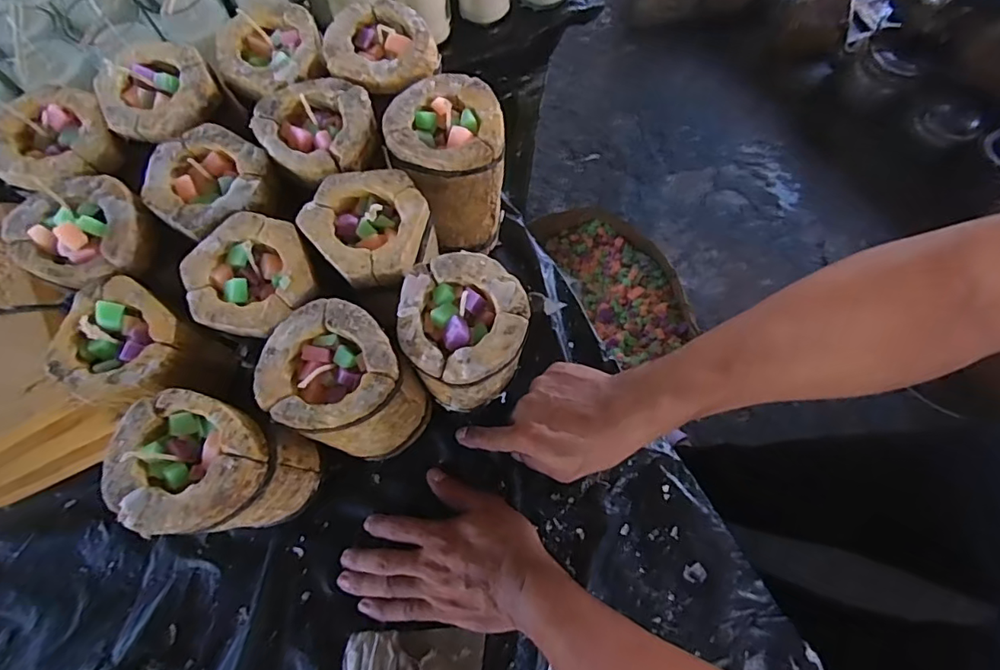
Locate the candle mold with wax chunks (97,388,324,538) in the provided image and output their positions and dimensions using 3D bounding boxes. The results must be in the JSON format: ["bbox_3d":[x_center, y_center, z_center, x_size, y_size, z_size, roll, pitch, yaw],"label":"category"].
[{"bbox_3d":[-0.200,0.102,0.393,0.100,0.130,0.089,17,72,5],"label":"candle mold with wax chunks"}]

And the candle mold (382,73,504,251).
[{"bbox_3d":[-0.044,-0.147,0.470,0.092,0.124,0.088,-6,71,-3],"label":"candle mold"}]

